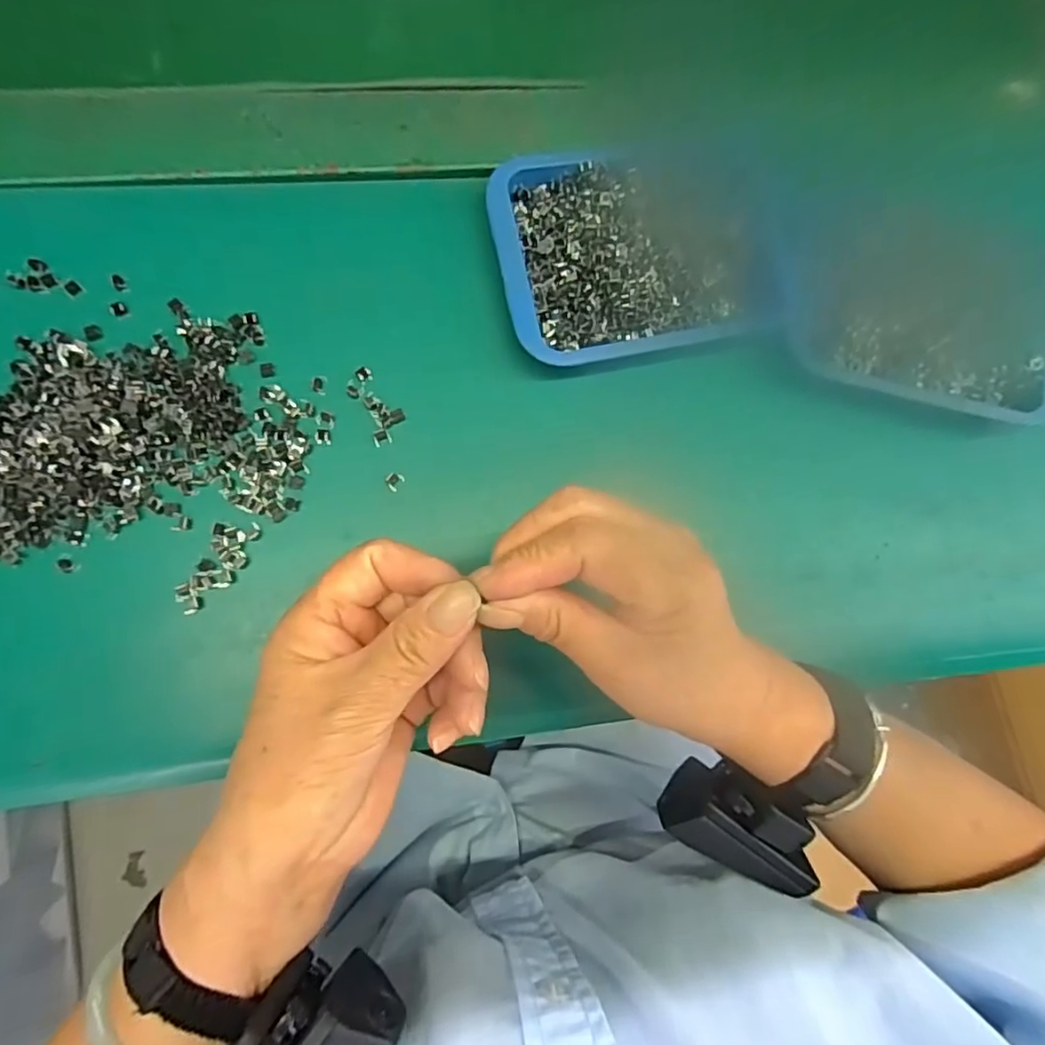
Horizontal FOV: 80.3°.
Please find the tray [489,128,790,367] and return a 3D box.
[{"bbox_3d":[0.067,-0.148,0.335,0.159,0.020,0.115,-11,84,-7],"label":"tray"}]

